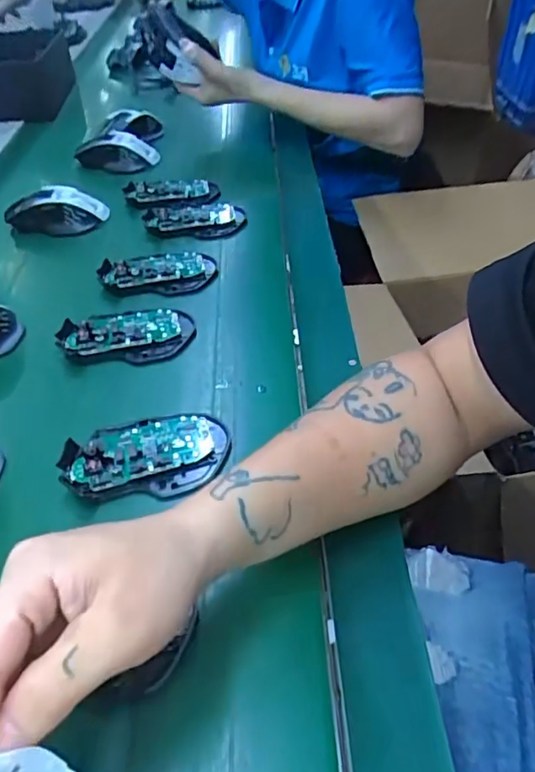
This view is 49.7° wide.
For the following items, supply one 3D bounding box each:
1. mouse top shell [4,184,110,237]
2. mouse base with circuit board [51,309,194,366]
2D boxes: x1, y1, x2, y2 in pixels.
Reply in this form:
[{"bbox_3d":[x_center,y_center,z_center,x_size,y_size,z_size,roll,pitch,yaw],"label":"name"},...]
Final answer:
[{"bbox_3d":[-0.243,-0.202,0.662,0.110,0.038,0.050,-3,44,0],"label":"mouse top shell"},{"bbox_3d":[-0.124,-0.047,0.510,0.114,0.020,0.066,-5,44,-2],"label":"mouse base with circuit board"}]

